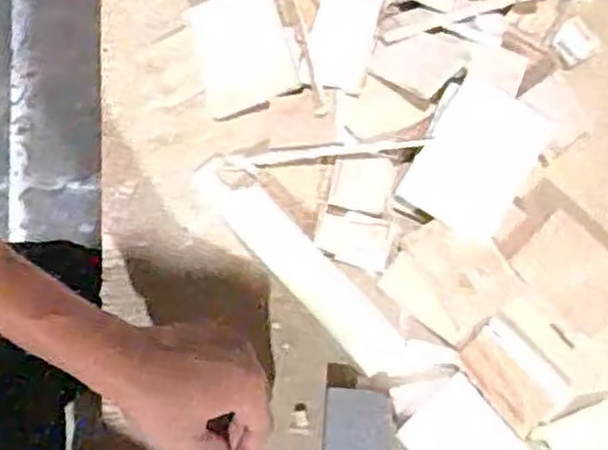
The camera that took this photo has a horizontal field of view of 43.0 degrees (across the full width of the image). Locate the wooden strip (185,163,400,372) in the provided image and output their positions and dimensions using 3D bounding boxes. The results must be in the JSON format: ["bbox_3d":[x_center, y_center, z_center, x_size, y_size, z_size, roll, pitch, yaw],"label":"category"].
[{"bbox_3d":[-0.006,0.027,0.607,0.040,0.011,0.220,-40,76,-13],"label":"wooden strip"}]

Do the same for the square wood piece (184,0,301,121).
[{"bbox_3d":[-0.052,-0.149,0.653,0.081,0.008,0.101,-20,77,9],"label":"square wood piece"}]

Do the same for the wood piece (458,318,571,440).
[{"bbox_3d":[0.154,0.112,0.571,0.051,0.009,0.077,-42,77,-13],"label":"wood piece"}]

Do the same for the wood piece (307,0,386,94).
[{"bbox_3d":[0.031,-0.148,0.631,0.055,0.018,0.087,11,73,19],"label":"wood piece"}]

